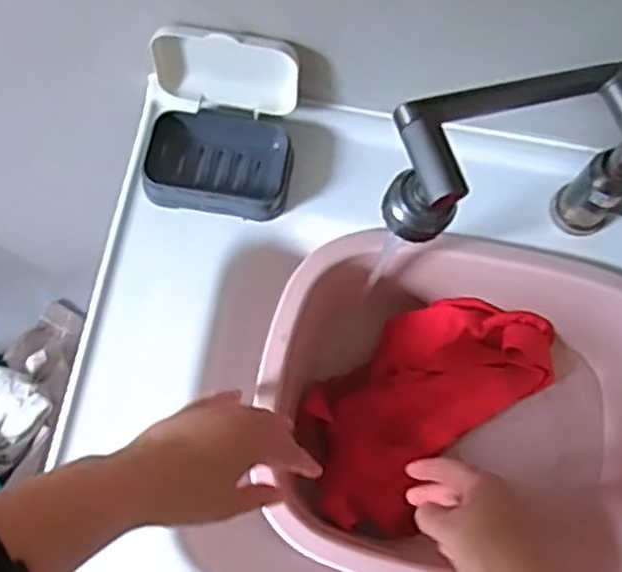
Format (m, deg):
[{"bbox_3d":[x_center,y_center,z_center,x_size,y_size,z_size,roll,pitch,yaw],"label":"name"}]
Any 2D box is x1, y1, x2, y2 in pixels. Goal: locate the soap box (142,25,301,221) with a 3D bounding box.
[{"bbox_3d":[-0.081,-0.140,0.664,0.137,0.101,0.128,8,73,1],"label":"soap box"}]

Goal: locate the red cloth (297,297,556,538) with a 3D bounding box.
[{"bbox_3d":[0.102,0.106,0.730,0.259,0.044,0.141,-43,78,-13],"label":"red cloth"}]

